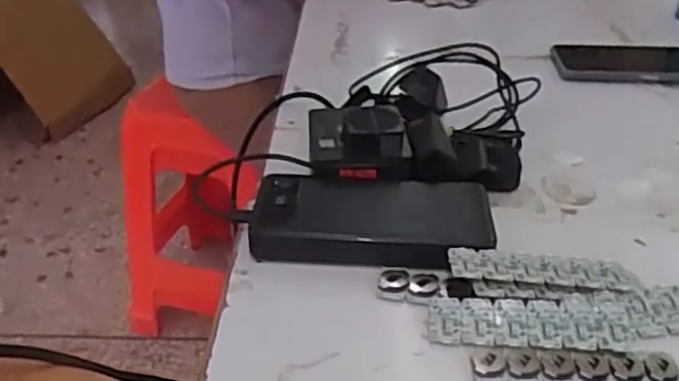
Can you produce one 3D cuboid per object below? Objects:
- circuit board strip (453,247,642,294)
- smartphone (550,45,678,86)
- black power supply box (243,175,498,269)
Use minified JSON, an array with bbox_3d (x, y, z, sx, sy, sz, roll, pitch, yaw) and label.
[{"bbox_3d":[0.120,0.047,0.399,0.110,0.005,0.028,5,34,-4],"label":"circuit board strip"},{"bbox_3d":[0.302,-0.133,0.701,0.165,0.012,0.089,-1,33,-3],"label":"smartphone"},{"bbox_3d":[0.021,0.021,0.446,0.152,0.026,0.071,3,33,3],"label":"black power supply box"}]

